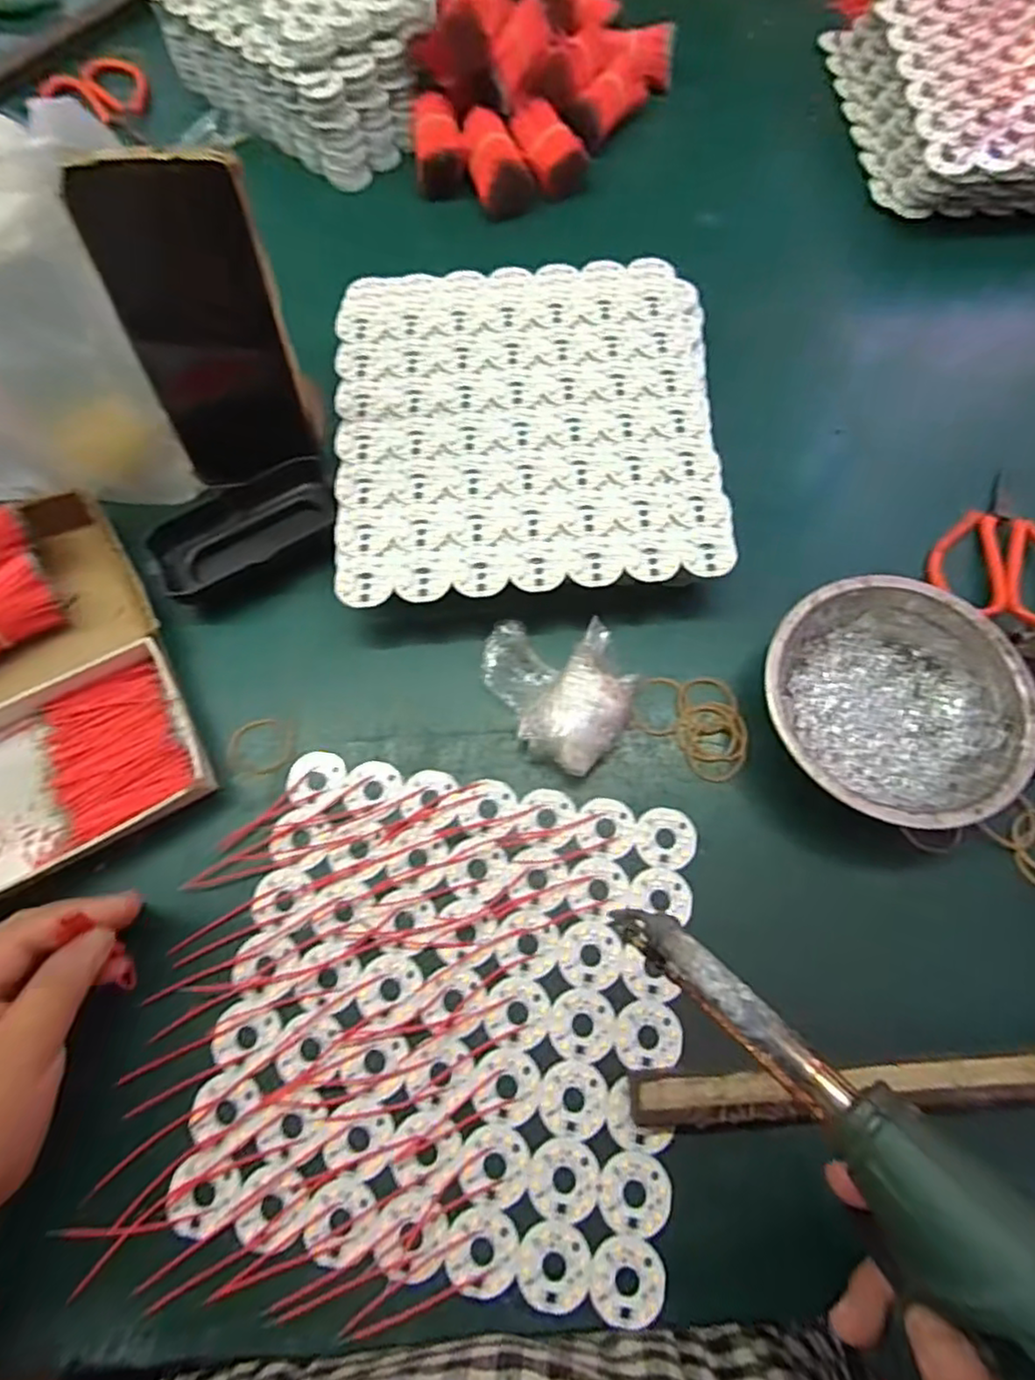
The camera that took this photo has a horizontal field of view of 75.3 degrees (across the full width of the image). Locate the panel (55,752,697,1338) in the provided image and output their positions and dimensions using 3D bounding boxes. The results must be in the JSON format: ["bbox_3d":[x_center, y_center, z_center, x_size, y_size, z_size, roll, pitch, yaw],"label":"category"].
[{"bbox_3d":[-0.045,0.156,0.314,0.236,0.005,0.232,8,71,3],"label":"panel"}]

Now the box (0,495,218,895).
[{"bbox_3d":[-0.287,0.010,0.362,0.194,0.043,0.206,-27,73,-9],"label":"box"}]

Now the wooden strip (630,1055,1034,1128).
[{"bbox_3d":[0.156,0.175,0.295,0.211,0.021,0.021,-3,71,-1],"label":"wooden strip"}]

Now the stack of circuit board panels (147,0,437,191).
[{"bbox_3d":[-0.134,-0.552,0.542,0.230,0.081,0.248,43,76,14],"label":"stack of circuit board panels"}]

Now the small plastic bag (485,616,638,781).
[{"bbox_3d":[0.025,-0.004,0.357,0.067,0.030,0.089,-29,73,-9],"label":"small plastic bag"}]

